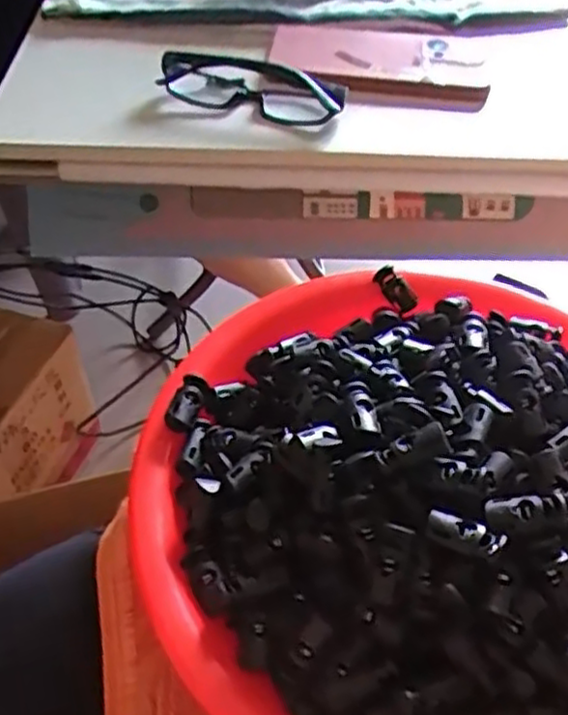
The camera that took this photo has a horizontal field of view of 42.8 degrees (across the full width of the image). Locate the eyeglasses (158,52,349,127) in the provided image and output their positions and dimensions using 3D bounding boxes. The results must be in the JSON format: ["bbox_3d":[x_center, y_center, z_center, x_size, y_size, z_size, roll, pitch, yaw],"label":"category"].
[{"bbox_3d":[-0.023,-0.196,0.534,0.132,0.039,0.060,25,53,19],"label":"eyeglasses"}]

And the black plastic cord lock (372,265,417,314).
[{"bbox_3d":[0.061,-0.037,0.392,0.027,0.009,0.012,47,54,-12],"label":"black plastic cord lock"}]

